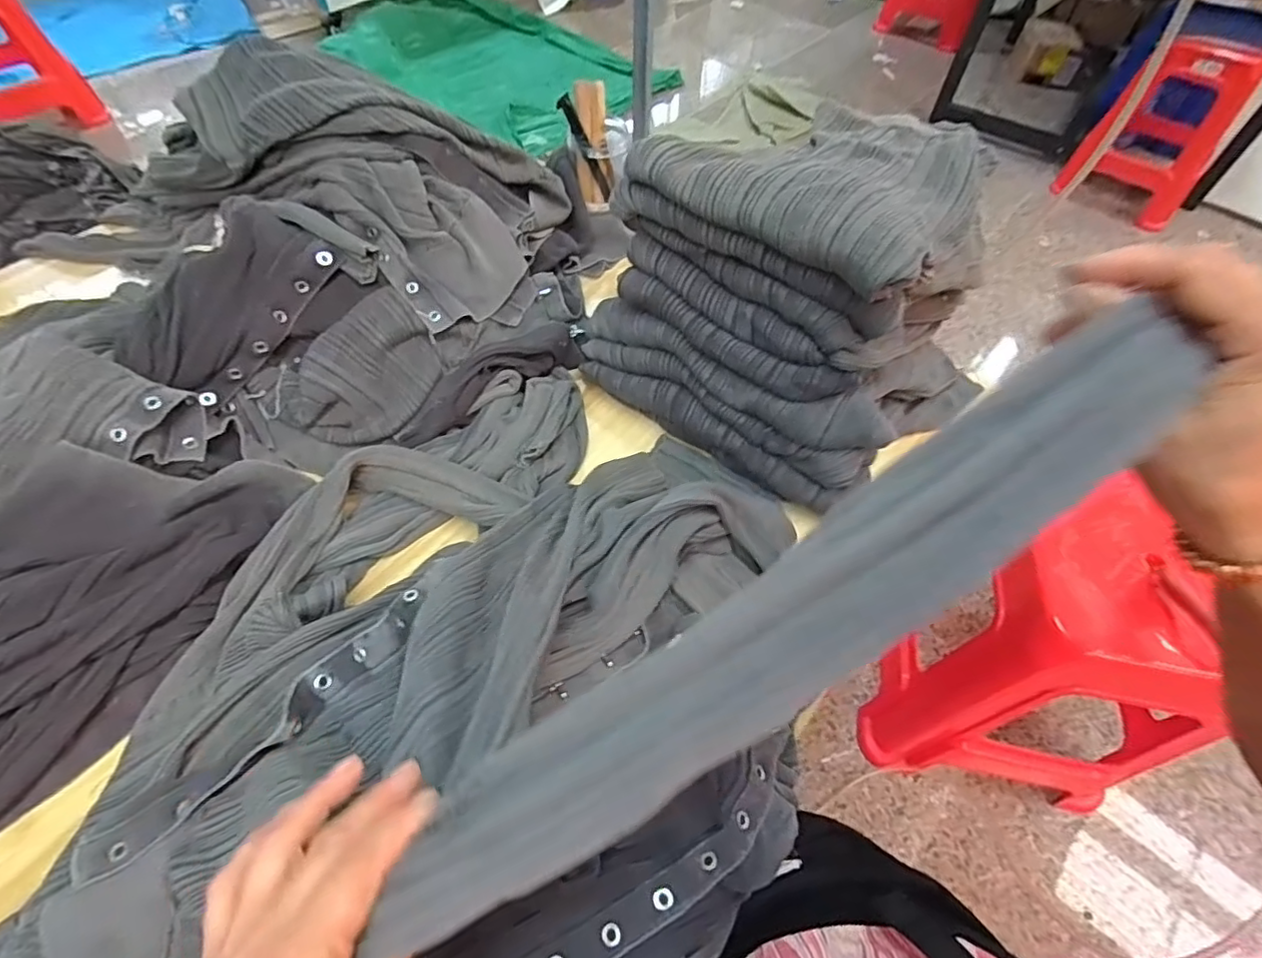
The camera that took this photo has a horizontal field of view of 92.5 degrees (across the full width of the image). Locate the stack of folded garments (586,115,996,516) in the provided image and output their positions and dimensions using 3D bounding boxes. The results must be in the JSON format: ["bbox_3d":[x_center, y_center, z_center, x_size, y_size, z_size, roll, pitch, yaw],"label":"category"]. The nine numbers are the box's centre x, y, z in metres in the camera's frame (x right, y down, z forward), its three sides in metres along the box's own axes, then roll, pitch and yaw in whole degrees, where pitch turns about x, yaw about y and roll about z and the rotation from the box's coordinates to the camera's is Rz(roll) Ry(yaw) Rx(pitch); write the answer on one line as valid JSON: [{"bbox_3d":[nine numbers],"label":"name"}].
[{"bbox_3d":[0.142,-0.179,0.540,0.290,0.222,0.266,37,63,20],"label":"stack of folded garments"}]

